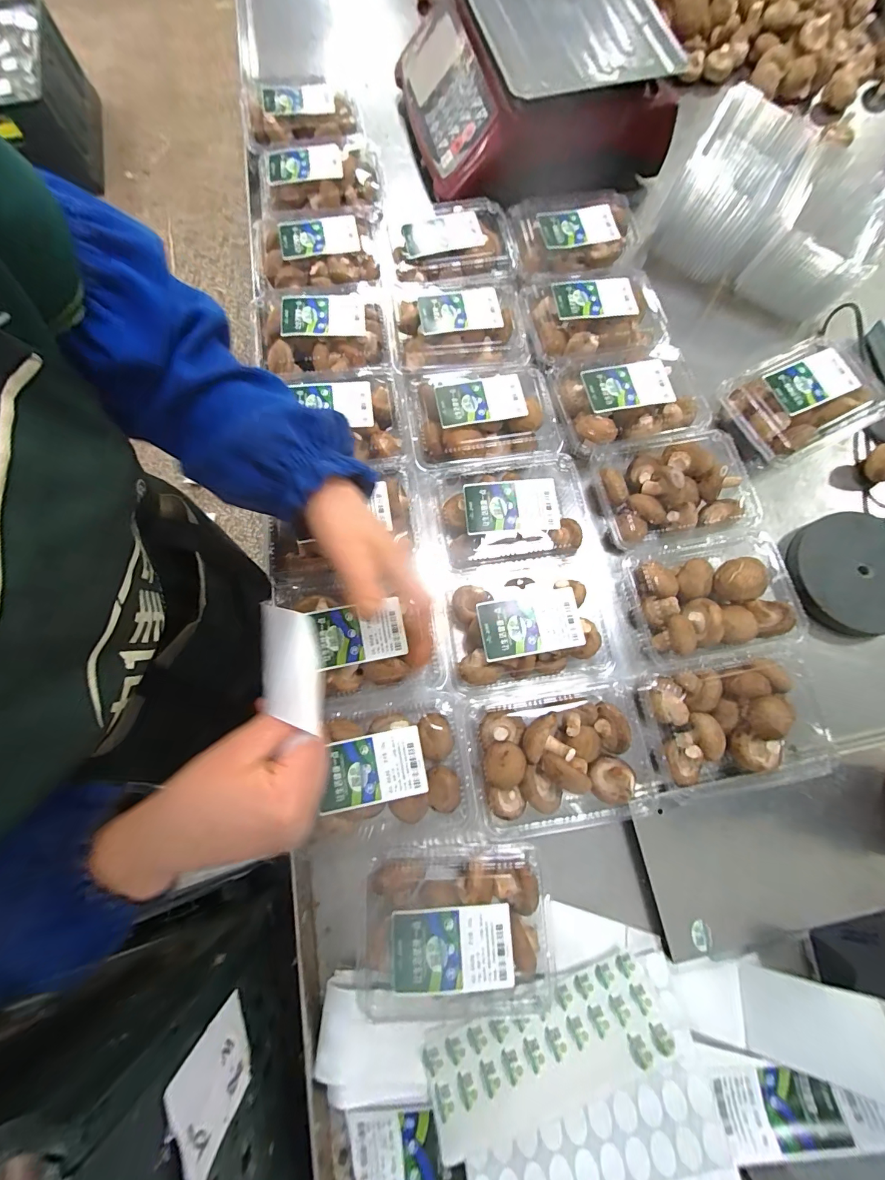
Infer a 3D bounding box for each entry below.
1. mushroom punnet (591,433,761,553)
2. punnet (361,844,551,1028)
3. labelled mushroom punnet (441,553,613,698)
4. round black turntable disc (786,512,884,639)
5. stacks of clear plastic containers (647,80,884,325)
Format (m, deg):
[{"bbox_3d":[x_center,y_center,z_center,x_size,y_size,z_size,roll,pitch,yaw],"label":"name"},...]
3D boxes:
[{"bbox_3d":[0.275,-0.114,0.494,0.174,0.053,0.132,-9,76,-2],"label":"mushroom punnet"},{"bbox_3d":[0.015,0.306,0.377,0.172,0.069,0.132,1,76,0],"label":"punnet"},{"bbox_3d":[0.087,0.038,0.443,0.164,0.064,0.136,-4,76,-1],"label":"labelled mushroom punnet"},{"bbox_3d":[0.483,-0.019,0.484,0.126,0.032,0.141,-9,76,-2],"label":"round black turntable disc"},{"bbox_3d":[0.442,-0.502,0.551,0.256,0.122,0.170,30,78,7],"label":"stacks of clear plastic containers"}]

